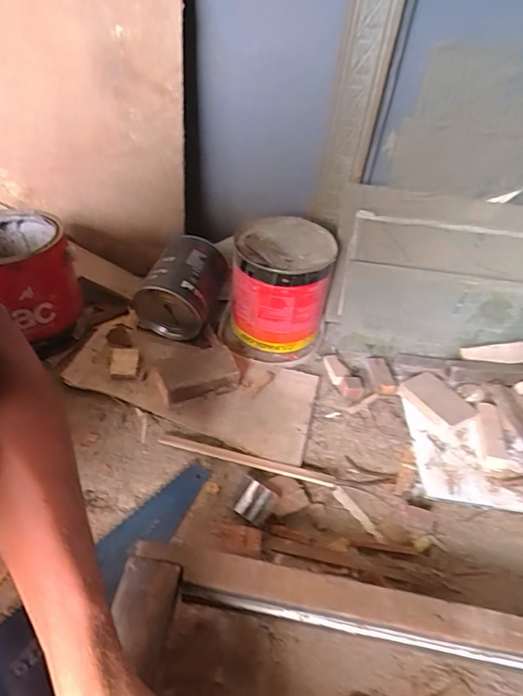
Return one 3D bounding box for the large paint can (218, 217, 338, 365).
[{"bbox_3d":[0.028,-0.100,0.752,0.154,0.152,0.153,10,41,4],"label":"large paint can"}]

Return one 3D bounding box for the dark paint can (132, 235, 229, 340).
[{"bbox_3d":[-0.121,-0.097,0.752,0.111,0.105,0.135,29,58,-9],"label":"dark paint can"}]

